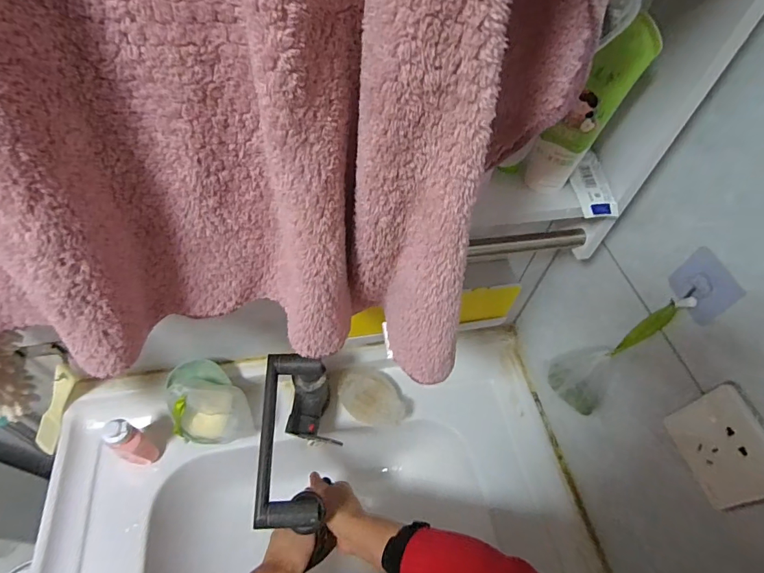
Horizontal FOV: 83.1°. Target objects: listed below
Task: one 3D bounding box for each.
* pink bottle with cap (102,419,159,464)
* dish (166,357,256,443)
[{"bbox_3d":[-0.336,0.210,0.577,0.035,0.102,0.032,3,53,-4],"label":"pink bottle with cap"},{"bbox_3d":[-0.241,0.157,0.602,0.100,0.081,0.105,3,53,-4],"label":"dish"}]

